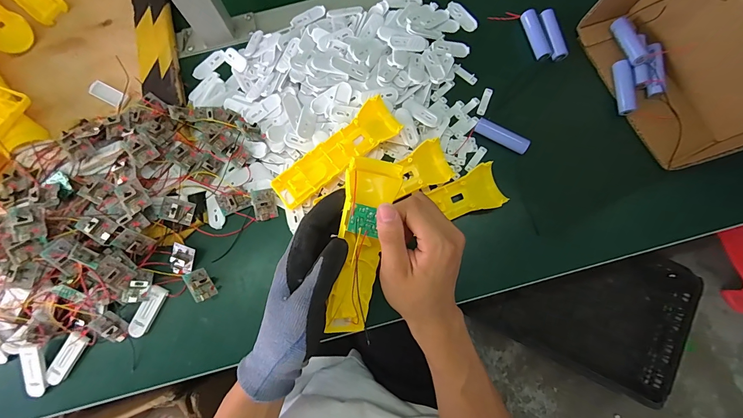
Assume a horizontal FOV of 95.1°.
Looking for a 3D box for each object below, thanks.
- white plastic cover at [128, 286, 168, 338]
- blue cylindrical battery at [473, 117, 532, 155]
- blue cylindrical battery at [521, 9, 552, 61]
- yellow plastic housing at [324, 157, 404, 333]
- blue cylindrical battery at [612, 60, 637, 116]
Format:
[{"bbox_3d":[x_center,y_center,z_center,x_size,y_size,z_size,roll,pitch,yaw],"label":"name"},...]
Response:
[{"bbox_3d":[-0.259,0.119,0.394,0.020,0.008,0.060,24,80,7],"label":"white plastic cover"},{"bbox_3d":[0.158,-0.088,0.415,0.065,0.018,0.018,29,80,7],"label":"blue cylindrical battery"},{"bbox_3d":[0.212,-0.224,0.439,0.019,0.015,0.066,-19,78,-2],"label":"blue cylindrical battery"},{"bbox_3d":[-0.008,0.040,0.300,0.044,0.033,0.162,10,103,1],"label":"yellow plastic housing"},{"bbox_3d":[0.312,-0.149,0.419,0.018,0.013,0.070,0,78,2],"label":"blue cylindrical battery"}]

